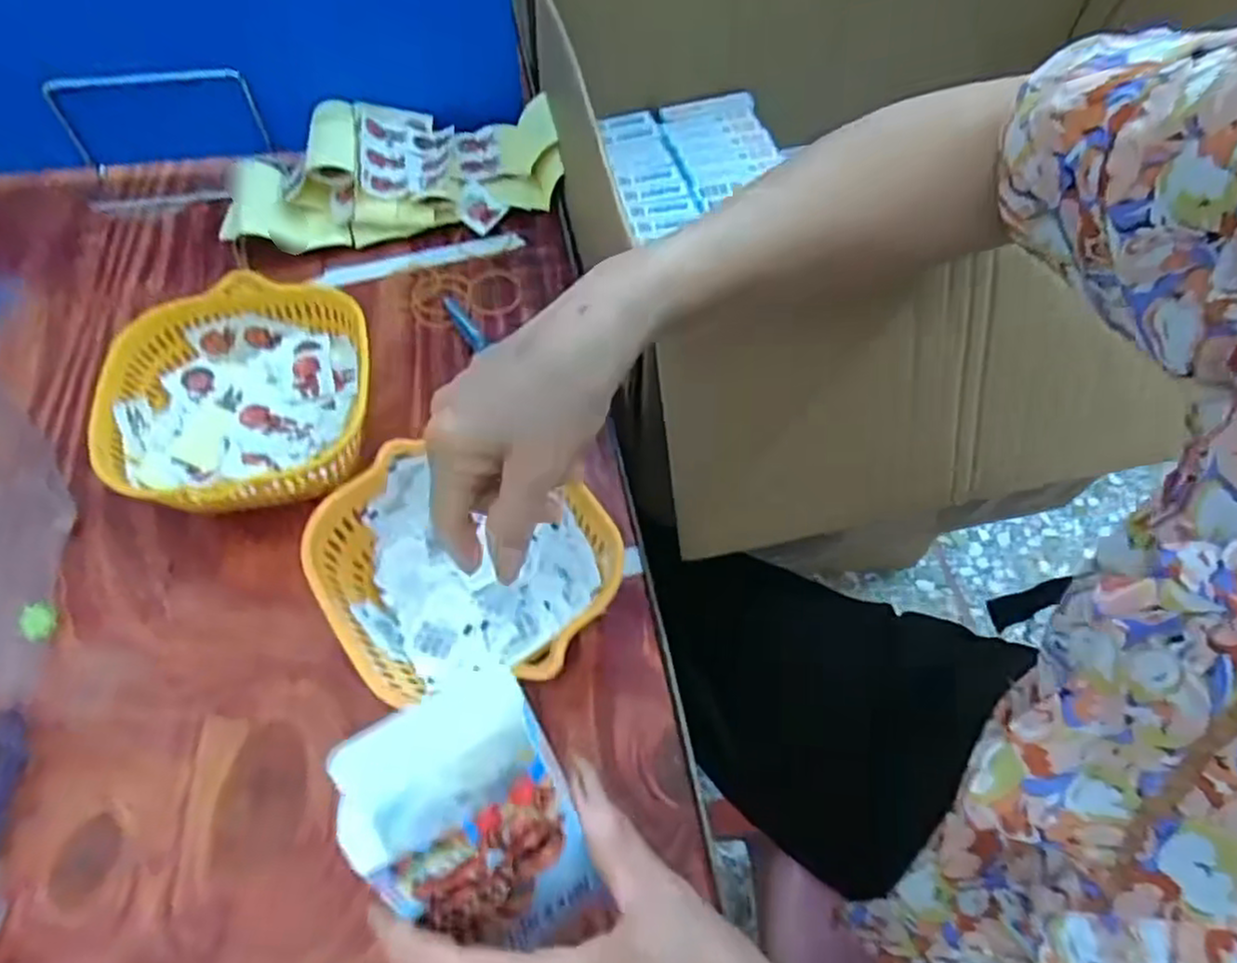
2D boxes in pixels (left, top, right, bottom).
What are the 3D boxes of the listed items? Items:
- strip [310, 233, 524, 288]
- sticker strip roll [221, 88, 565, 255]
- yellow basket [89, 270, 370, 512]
[{"bbox_3d":[-0.151,-0.174,0.555,0.155,0.004,0.019,-14,59,-11],"label":"strip"},{"bbox_3d":[-0.180,-0.247,0.574,0.261,0.054,0.119,-11,58,-9],"label":"sticker strip roll"},{"bbox_3d":[-0.222,-0.043,0.436,0.141,0.062,0.150,-7,58,-5],"label":"yellow basket"}]

